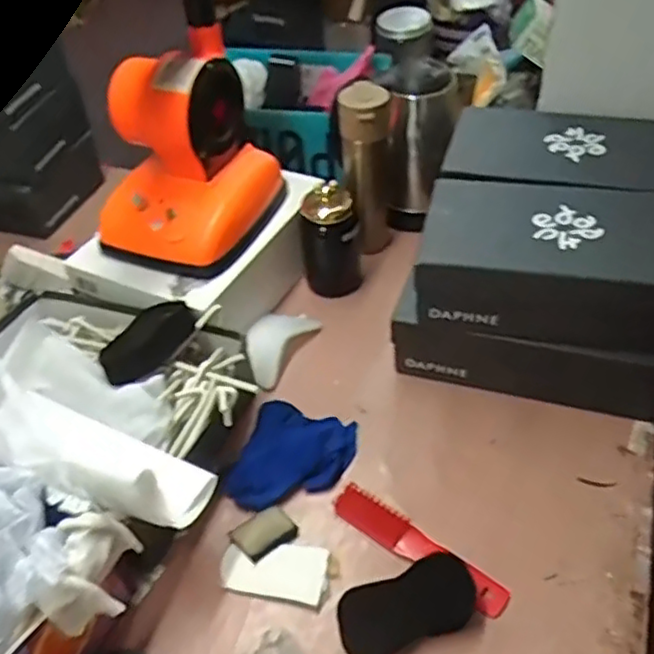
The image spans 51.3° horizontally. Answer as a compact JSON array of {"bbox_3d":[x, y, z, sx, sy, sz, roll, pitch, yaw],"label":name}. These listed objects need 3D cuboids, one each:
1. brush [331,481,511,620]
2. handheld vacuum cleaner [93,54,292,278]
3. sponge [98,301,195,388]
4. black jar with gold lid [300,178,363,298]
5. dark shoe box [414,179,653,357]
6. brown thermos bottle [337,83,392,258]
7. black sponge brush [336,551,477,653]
[{"bbox_3d":[0.091,0.216,0.675,0.189,0.015,0.039,27,54,29],"label":"brush"},{"bbox_3d":[-0.177,-0.208,0.829,0.168,0.193,0.202,16,49,20],"label":"handheld vacuum cleaner"},{"bbox_3d":[-0.187,0.008,0.726,0.036,0.042,0.119,30,55,30],"label":"sponge"},{"bbox_3d":[0.006,-0.125,0.929,0.078,0.161,0.082,-2,45,4],"label":"black jar with gold lid"},{"bbox_3d":[0.256,-0.074,0.740,0.293,0.092,0.163,9,47,14],"label":"dark shoe box"},{"bbox_3d":[0.056,-0.213,0.944,0.064,0.242,0.068,3,46,9],"label":"brown thermos bottle"},{"bbox_3d":[0.072,0.253,0.619,0.126,0.034,0.058,-17,46,-11],"label":"black sponge brush"}]

